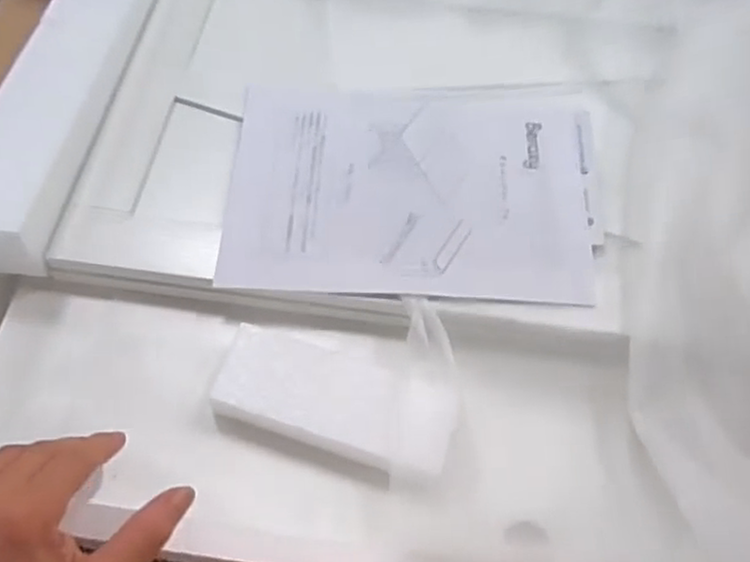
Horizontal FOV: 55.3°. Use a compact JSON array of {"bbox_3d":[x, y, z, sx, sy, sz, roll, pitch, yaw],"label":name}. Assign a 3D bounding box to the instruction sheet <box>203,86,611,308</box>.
[{"bbox_3d":[0.033,-0.078,0.586,0.294,0.008,0.204,3,60,0],"label":"instruction sheet"}]

